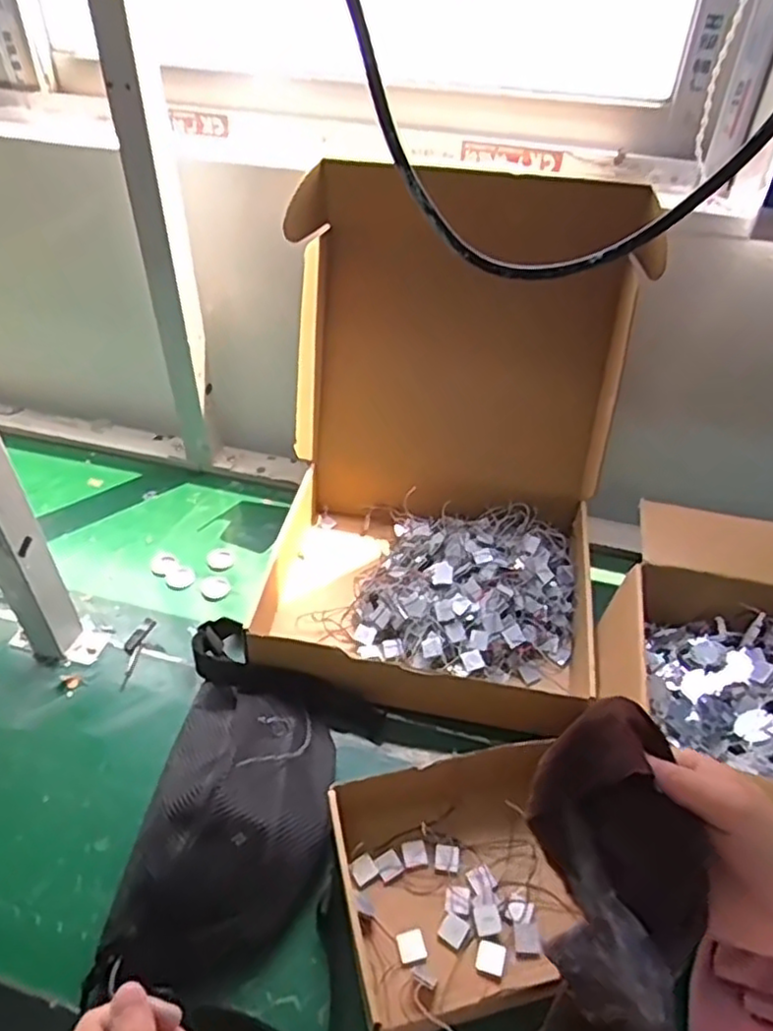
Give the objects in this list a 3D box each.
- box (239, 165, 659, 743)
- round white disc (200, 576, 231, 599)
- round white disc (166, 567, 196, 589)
[{"bbox_3d":[0.060,-0.080,0.716,0.363,0.397,0.447,6,43,5],"label":"box"},{"bbox_3d":[-0.205,0.087,0.825,0.034,0.007,0.034,1,43,-1],"label":"round white disc"},{"bbox_3d":[-0.249,0.075,0.830,0.033,0.004,0.033,1,43,-1],"label":"round white disc"}]

